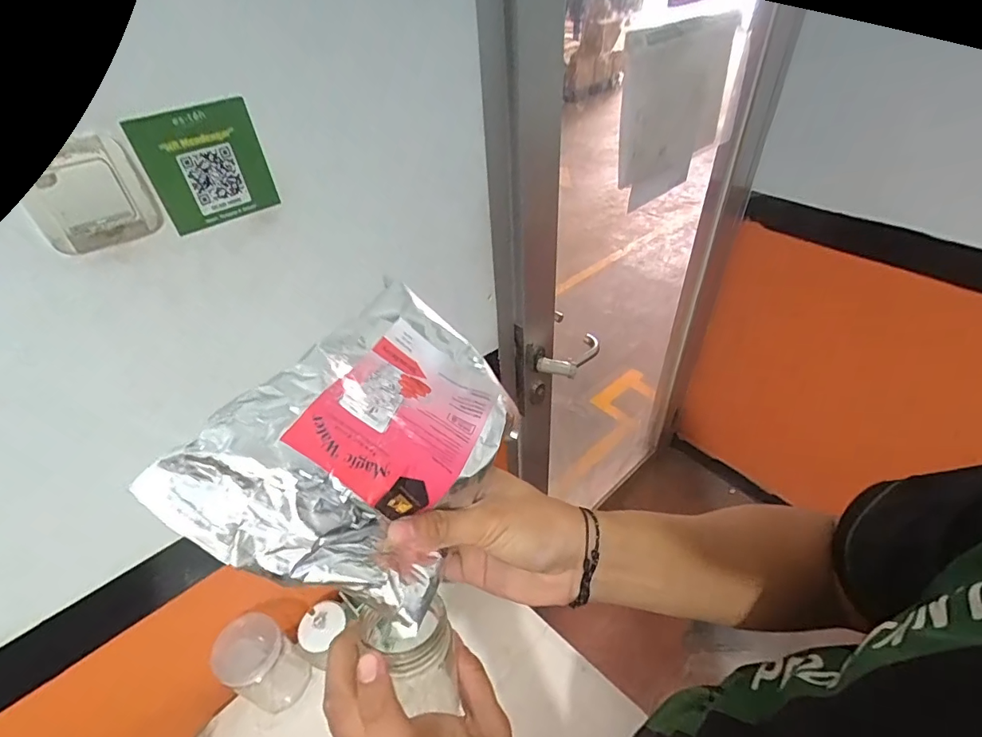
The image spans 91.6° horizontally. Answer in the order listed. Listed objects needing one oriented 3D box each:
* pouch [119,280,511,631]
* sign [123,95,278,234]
[{"bbox_3d":[-0.071,0.041,0.332,0.162,0.030,0.231,38,48,-2],"label":"pouch"},{"bbox_3d":[-0.258,-0.186,0.440,0.099,0.095,0.009,-33,50,-29],"label":"sign"}]

